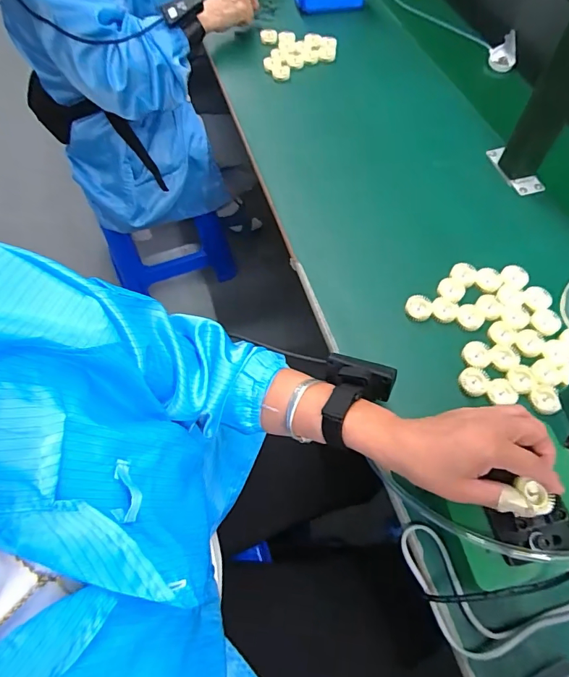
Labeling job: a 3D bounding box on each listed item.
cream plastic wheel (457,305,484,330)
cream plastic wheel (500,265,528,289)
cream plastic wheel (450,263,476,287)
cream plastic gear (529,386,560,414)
[{"bbox_3d":[0.224,-0.025,0.519,0.031,0.007,0.033,0,61,1],"label":"cream plastic wheel"},{"bbox_3d":[0.289,-0.077,0.541,0.032,0.007,0.032,0,61,1],"label":"cream plastic wheel"},{"bbox_3d":[0.227,-0.082,0.544,0.031,0.008,0.028,36,68,19],"label":"cream plastic wheel"},{"bbox_3d":[0.282,0.067,0.467,0.027,0.010,0.029,0,61,1],"label":"cream plastic gear"}]

